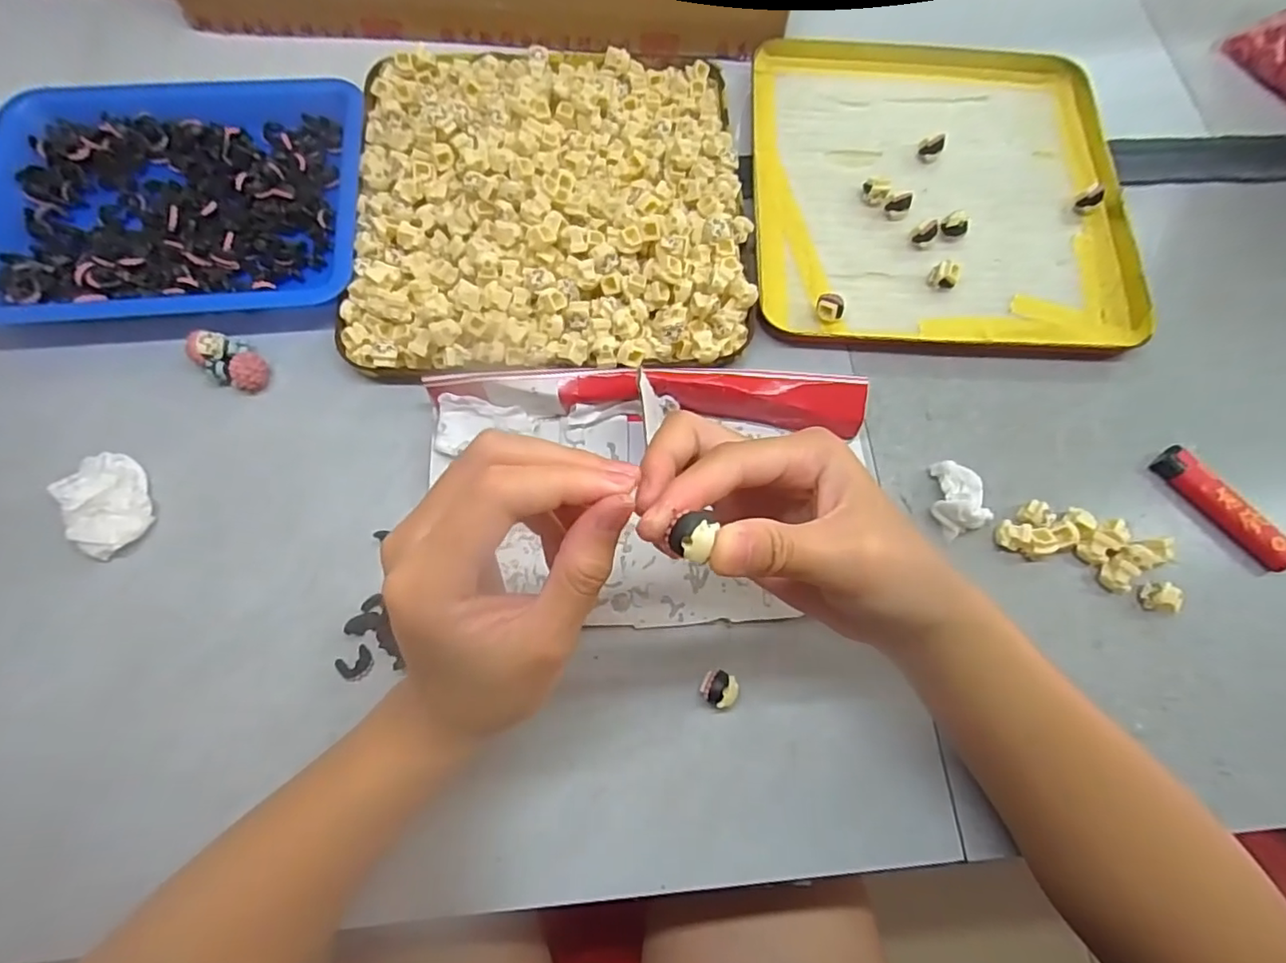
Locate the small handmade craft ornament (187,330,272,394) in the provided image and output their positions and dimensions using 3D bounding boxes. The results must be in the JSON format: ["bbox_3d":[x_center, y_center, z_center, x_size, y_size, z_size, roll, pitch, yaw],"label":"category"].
[{"bbox_3d":[-0.233,-0.067,0.333,0.039,0.020,0.026,32,74,7],"label":"small handmade craft ornament"}]

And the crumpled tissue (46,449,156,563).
[{"bbox_3d":[-0.276,0.012,0.306,0.035,0.019,0.051,-28,76,-10],"label":"crumpled tissue"}]

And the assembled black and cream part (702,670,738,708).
[{"bbox_3d":[0.037,0.099,0.284,0.017,0.011,0.016,1,73,-2],"label":"assembled black and cream part"}]

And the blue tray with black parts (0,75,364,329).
[{"bbox_3d":[-0.279,-0.176,0.358,0.211,0.025,0.180,-4,73,-4],"label":"blue tray with black parts"}]

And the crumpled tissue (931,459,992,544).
[{"bbox_3d":[0.169,0.007,0.317,0.027,0.023,0.039,-24,75,-9],"label":"crumpled tissue"}]

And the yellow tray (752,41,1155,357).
[{"bbox_3d":[0.192,-0.196,0.393,0.233,0.014,0.244,2,72,-2],"label":"yellow tray"}]

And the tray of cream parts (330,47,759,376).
[{"bbox_3d":[-0.055,-0.179,0.365,0.234,0.033,0.236,-2,73,-3],"label":"tray of cream parts"}]

